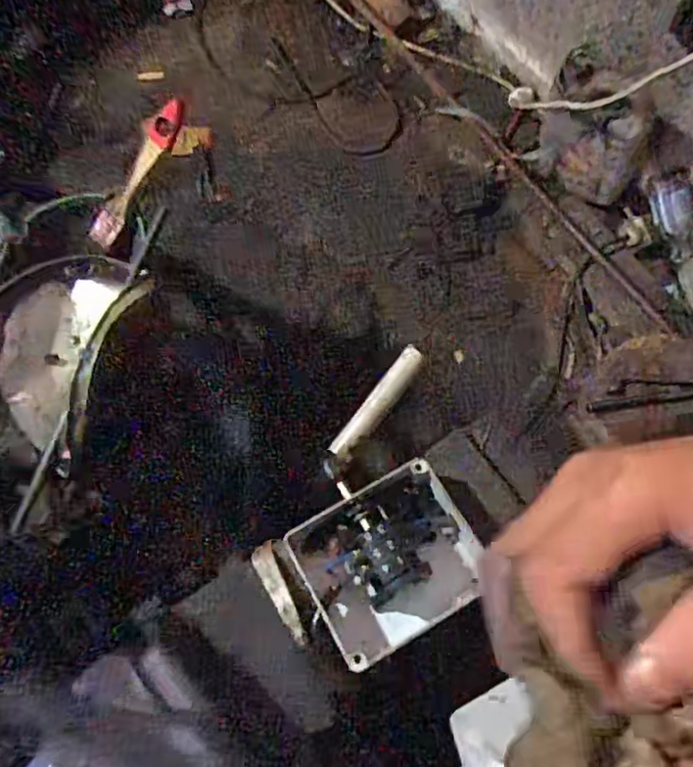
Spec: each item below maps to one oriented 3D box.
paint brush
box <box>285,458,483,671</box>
[{"bbox_3d":[-0.164,-0.161,0.479,0.138,0.014,0.023,-44,75,31],"label":"paint brush"},{"bbox_3d":[0.034,0.137,0.479,0.131,0.061,0.112,-29,76,-6],"label":"box"}]

